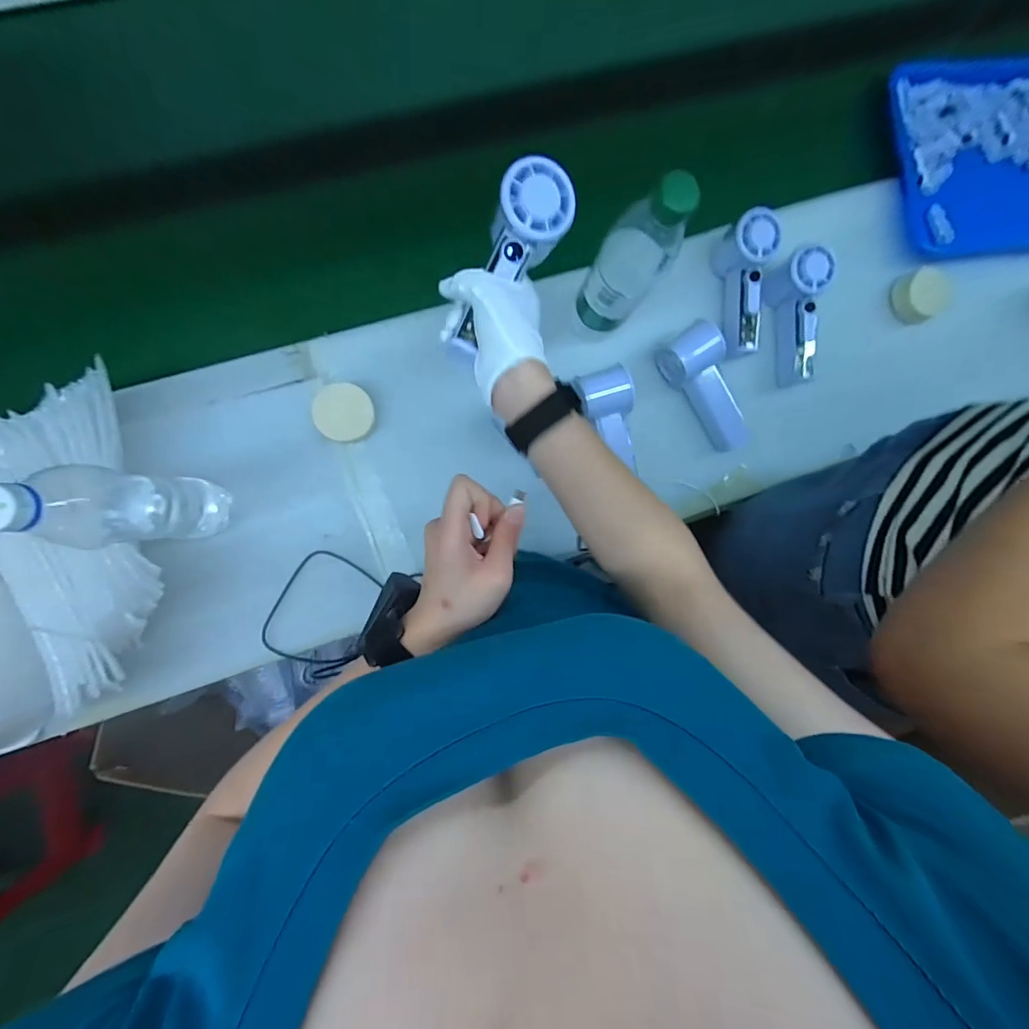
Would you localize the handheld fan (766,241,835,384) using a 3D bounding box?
[{"bbox_3d":[0.345,-0.239,0.548,0.047,0.065,0.153,-10,108,-8],"label":"handheld fan"}]

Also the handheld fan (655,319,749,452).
[{"bbox_3d":[0.235,-0.150,0.534,0.059,0.046,0.149,-34,96,-6],"label":"handheld fan"}]

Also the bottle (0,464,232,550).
[{"bbox_3d":[-0.333,-0.006,0.382,0.065,0.237,0.057,-1,91,-8],"label":"bottle"}]

